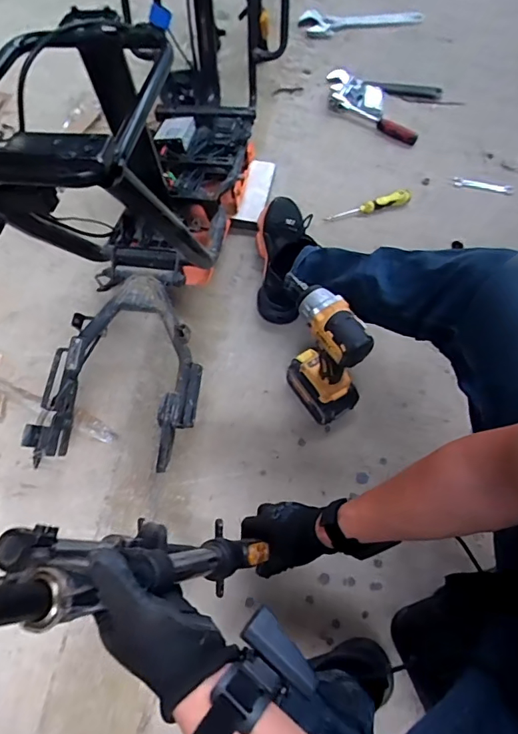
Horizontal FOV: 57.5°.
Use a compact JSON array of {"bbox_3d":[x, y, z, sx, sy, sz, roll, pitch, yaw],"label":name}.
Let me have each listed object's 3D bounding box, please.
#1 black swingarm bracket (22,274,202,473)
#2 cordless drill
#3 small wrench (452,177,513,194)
[{"bbox_3d":[-0.222,0.011,0.799,0.264,0.108,0.317,10,65,6],"label":"black swingarm bracket"},{"bbox_3d":[0.100,-0.012,0.764,0.073,0.270,0.145,-35,69,-15],"label":"cordless drill"},{"bbox_3d":[0.524,-0.423,1.102,0.138,0.008,0.029,7,65,5],"label":"small wrench"}]

